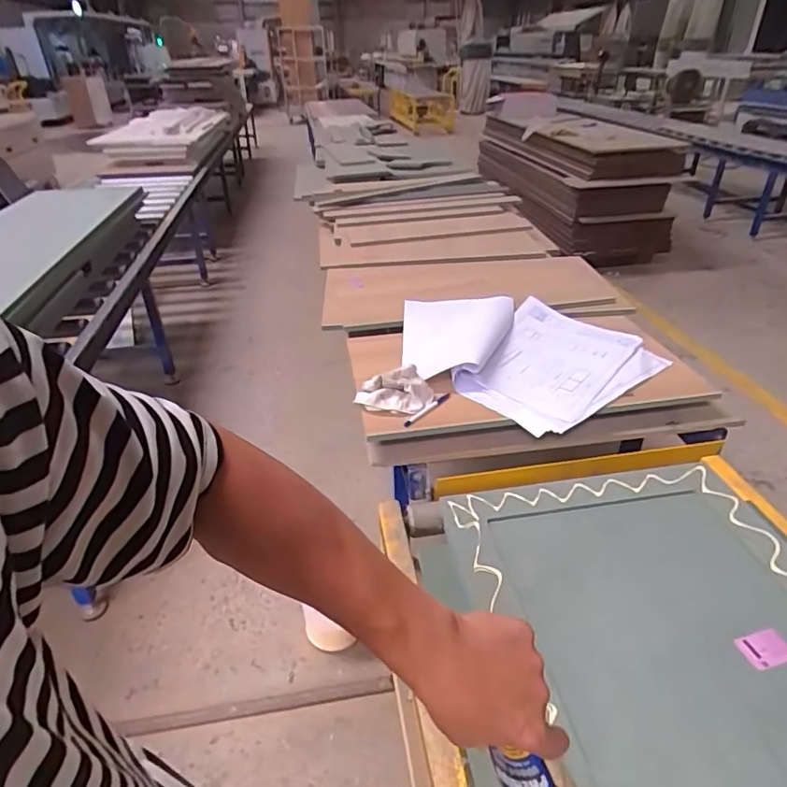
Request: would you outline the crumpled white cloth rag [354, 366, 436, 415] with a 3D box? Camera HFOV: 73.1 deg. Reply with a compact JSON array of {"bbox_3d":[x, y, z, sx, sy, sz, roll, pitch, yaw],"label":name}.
[{"bbox_3d":[0.002,-0.005,1.082,0.158,0.073,0.077,-1,34,-1],"label":"crumpled white cloth rag"}]

